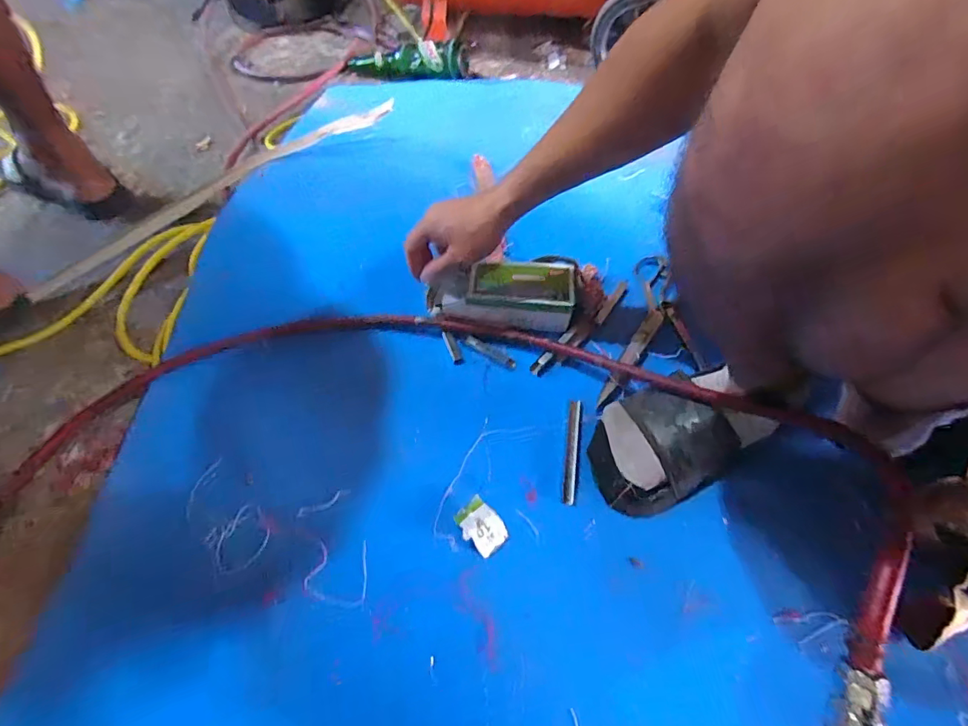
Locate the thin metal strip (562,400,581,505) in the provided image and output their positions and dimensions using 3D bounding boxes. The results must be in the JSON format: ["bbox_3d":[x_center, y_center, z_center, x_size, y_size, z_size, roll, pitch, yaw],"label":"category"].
[{"bbox_3d":[0.087,0.084,0.451,0.011,0.004,0.111,7,56,8],"label":"thin metal strip"}]

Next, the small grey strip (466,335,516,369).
[{"bbox_3d":[0.007,-0.013,0.521,0.065,0.007,0.014,29,62,20],"label":"small grey strip"}]

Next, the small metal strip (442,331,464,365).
[{"bbox_3d":[-0.036,-0.018,0.527,0.012,0.004,0.046,-19,57,-10],"label":"small metal strip"}]

